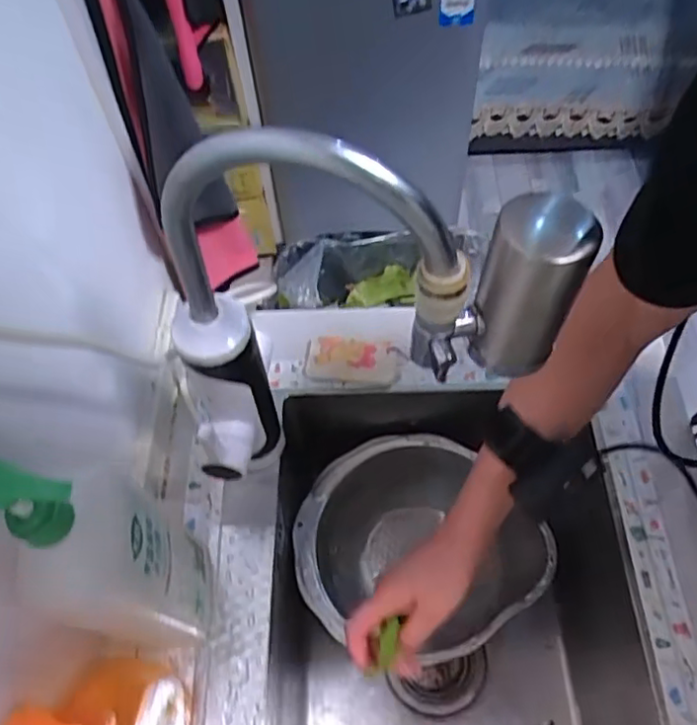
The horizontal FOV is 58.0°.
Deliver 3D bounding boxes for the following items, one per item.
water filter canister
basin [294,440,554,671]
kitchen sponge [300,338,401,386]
[{"bbox_3d":[0.105,-0.044,0.365,0.053,0.124,0.047,16,60,13],"label":"water filter canister"},{"bbox_3d":[0.060,0.204,0.675,0.217,0.139,0.230,-1,58,2],"label":"basin"},{"bbox_3d":[0.002,-0.003,0.661,0.098,0.025,0.052,5,58,6],"label":"kitchen sponge"}]

